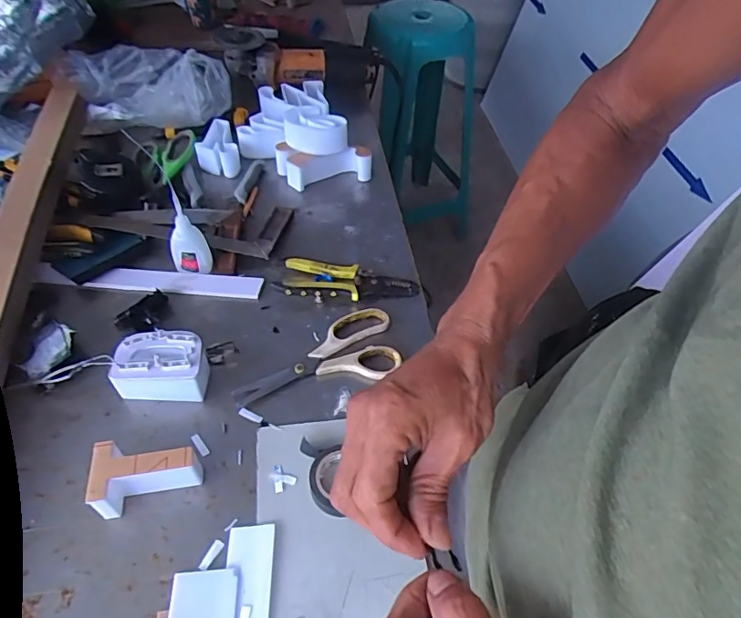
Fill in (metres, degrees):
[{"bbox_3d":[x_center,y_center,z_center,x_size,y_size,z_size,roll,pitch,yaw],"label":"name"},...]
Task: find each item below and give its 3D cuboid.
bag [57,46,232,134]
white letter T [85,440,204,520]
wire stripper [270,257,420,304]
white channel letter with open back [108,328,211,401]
[{"bbox_3d":[-0.346,-0.352,0.799,0.232,0.085,0.147,-13,52,-16],"label":"bag"},{"bbox_3d":[-0.196,0.143,0.452,0.085,0.047,0.051,-8,51,-11],"label":"white letter T"},{"bbox_3d":[-0.028,-0.036,0.629,0.169,0.021,0.059,1,50,-4],"label":"wire stripper"},{"bbox_3d":[-0.210,0.058,0.519,0.087,0.051,0.053,0,50,-5],"label":"white channel letter with open back"}]

